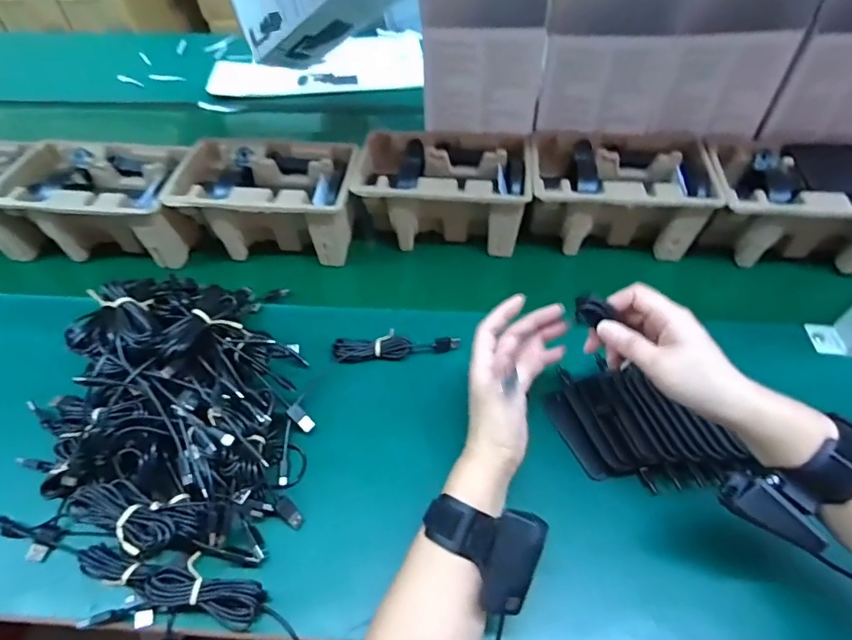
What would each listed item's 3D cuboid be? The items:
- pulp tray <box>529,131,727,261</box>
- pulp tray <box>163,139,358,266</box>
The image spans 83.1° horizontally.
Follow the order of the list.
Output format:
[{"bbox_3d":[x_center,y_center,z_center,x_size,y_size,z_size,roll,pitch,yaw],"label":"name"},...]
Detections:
[{"bbox_3d":[0.252,-0.168,0.651,0.225,0.103,0.139,3,50,6],"label":"pulp tray"},{"bbox_3d":[-0.208,-0.161,0.659,0.231,0.104,0.144,1,50,4],"label":"pulp tray"}]

